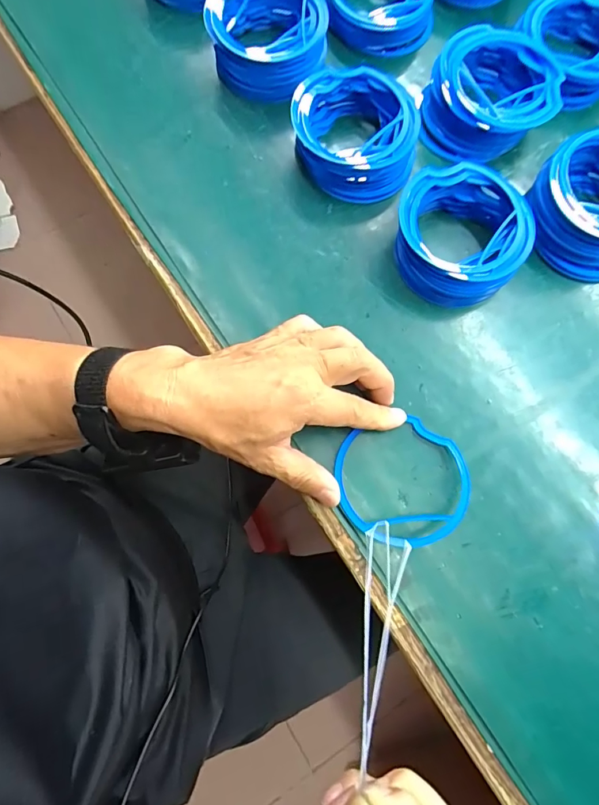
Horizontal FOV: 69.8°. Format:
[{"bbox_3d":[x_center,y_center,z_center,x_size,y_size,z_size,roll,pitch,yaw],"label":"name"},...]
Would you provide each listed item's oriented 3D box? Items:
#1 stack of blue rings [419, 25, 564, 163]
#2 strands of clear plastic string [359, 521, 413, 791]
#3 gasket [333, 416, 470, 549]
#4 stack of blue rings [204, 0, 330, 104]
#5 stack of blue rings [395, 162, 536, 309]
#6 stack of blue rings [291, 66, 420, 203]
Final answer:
[{"bbox_3d":[0.162,-0.268,0.373,0.109,0.040,0.103,5,77,0],"label":"stack of blue rings"},{"bbox_3d":[0.047,0.137,0.259,0.027,0.012,0.129,14,57,2],"label":"strands of clear plastic string"},{"bbox_3d":[0.075,0.056,0.304,0.095,0.006,0.086,-15,66,-9],"label":"gasket"},{"bbox_3d":[-0.028,-0.320,0.377,0.103,0.038,0.103,8,77,1],"label":"stack of blue rings"},{"bbox_3d":[0.126,-0.131,0.341,0.102,0.038,0.103,11,77,1],"label":"stack of blue rings"},{"bbox_3d":[0.046,-0.224,0.359,0.100,0.036,0.099,-15,78,-4],"label":"stack of blue rings"}]

